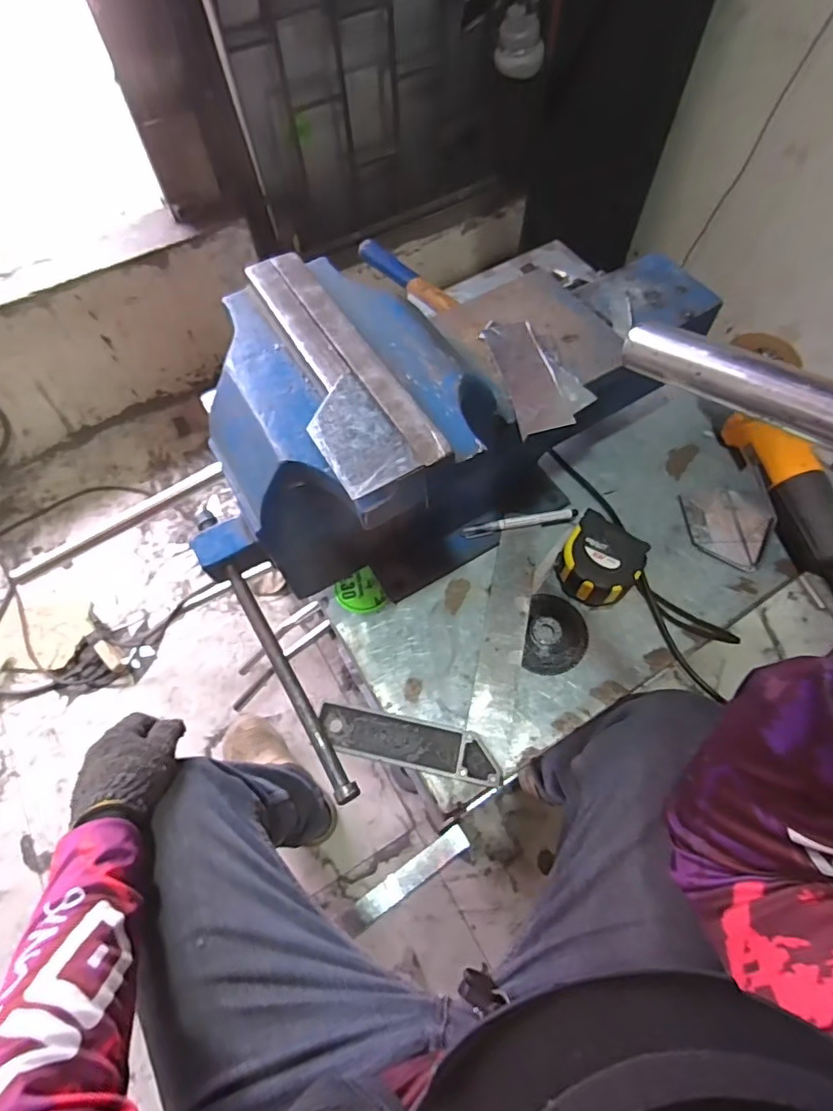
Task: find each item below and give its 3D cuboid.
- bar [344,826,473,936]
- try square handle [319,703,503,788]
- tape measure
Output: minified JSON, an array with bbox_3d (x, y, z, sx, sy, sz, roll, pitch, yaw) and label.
[{"bbox_3d":[-0.015,0.550,0.947,0.238,0.014,0.043,-33,73,-10],"label":"bar"},{"bbox_3d":[-0.007,0.182,0.536,0.177,0.010,0.041,11,64,7],"label":"try square handle"},{"bbox_3d":[0.196,0.009,0.597,0.084,0.044,0.086,32,68,17],"label":"tape measure"}]

